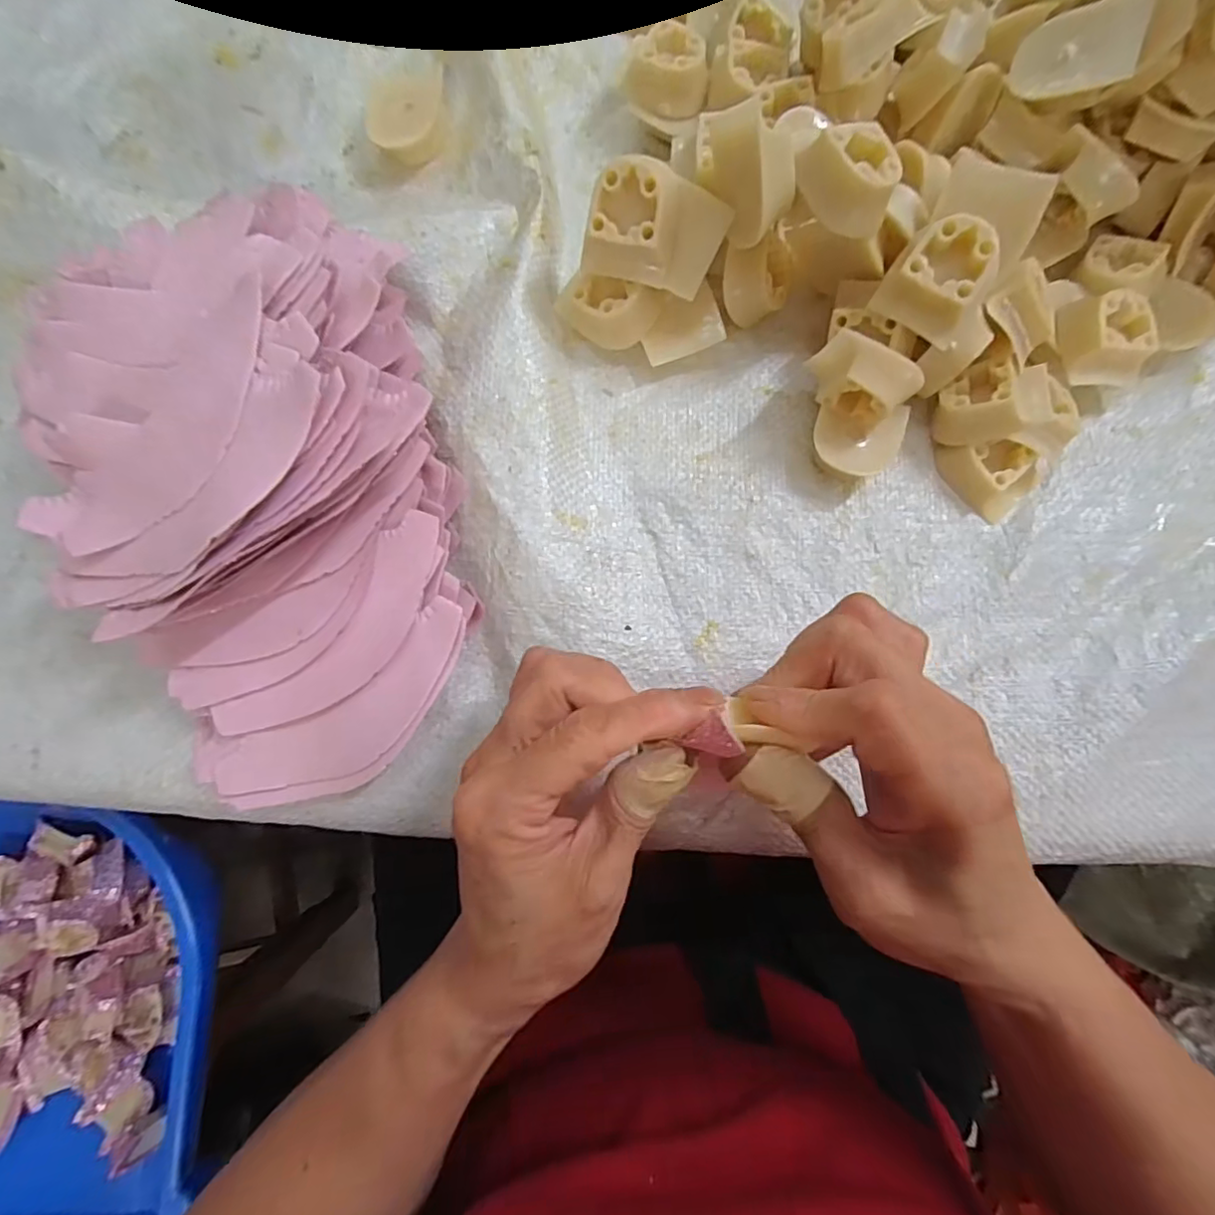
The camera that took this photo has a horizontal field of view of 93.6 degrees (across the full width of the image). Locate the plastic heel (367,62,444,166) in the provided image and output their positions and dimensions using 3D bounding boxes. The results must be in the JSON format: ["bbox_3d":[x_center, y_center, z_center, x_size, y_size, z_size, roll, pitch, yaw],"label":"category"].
[{"bbox_3d":[-0.103,-0.251,0.291,0.035,0.012,0.044,4,81,-1],"label":"plastic heel"}]

